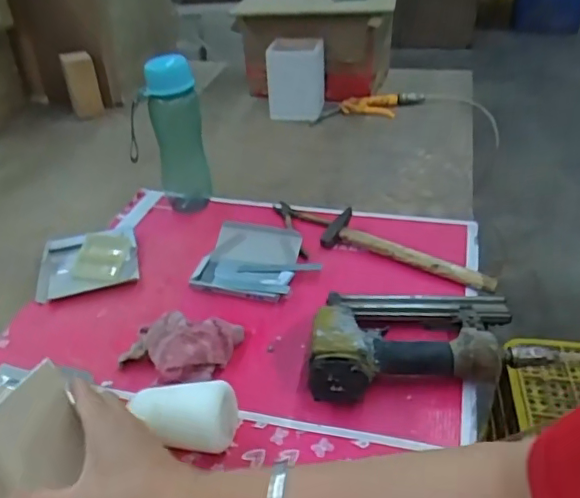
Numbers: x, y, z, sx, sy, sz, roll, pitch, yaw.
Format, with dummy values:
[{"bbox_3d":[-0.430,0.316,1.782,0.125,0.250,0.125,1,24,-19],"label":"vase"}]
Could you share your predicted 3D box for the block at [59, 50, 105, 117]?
[{"bbox_3d":[-0.467,-0.375,1.253,0.068,0.120,0.051,-17,36,-19],"label":"block"}]

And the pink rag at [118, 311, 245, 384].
[{"bbox_3d":[-0.122,0.107,0.624,0.141,0.045,0.075,-8,34,-7],"label":"pink rag"}]

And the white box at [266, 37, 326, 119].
[{"bbox_3d":[0.013,-0.364,1.202,0.121,0.160,0.086,-2,34,1],"label":"white box"}]

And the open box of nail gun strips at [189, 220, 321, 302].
[{"bbox_3d":[-0.048,0.016,0.766,0.149,0.030,0.130,10,36,19],"label":"open box of nail gun strips"}]

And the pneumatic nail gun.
[{"bbox_3d":[0.140,0.092,0.610,0.240,0.062,0.149,-4,34,-1],"label":"pneumatic nail gun"}]

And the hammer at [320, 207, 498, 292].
[{"bbox_3d":[0.166,0.003,0.769,0.245,0.027,0.072,19,40,29],"label":"hammer"}]

